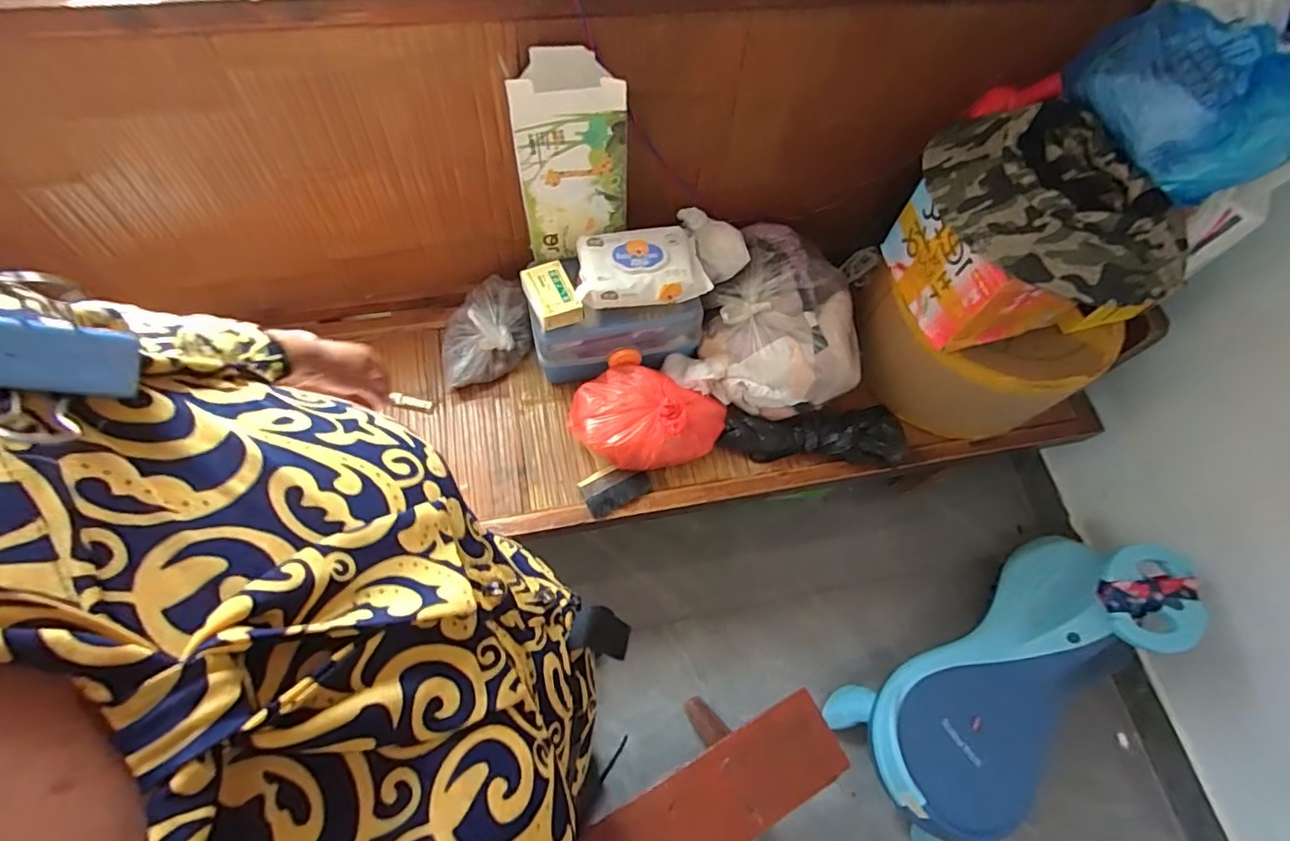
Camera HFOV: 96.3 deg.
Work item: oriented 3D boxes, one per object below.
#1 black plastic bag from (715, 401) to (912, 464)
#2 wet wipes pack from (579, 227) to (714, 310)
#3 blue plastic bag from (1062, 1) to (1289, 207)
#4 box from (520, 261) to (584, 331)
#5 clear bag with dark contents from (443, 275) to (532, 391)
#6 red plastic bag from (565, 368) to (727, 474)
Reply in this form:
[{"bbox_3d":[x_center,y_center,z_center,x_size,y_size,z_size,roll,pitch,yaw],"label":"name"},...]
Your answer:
[{"bbox_3d":[0.307,0.026,1.053,0.329,0.077,0.102,-1,70,0],"label":"black plastic bag"},{"bbox_3d":[-0.007,-0.260,0.966,0.216,0.049,0.130,-10,71,-3],"label":"wet wipes pack"},{"bbox_3d":[0.679,-0.410,0.711,0.160,0.127,0.252,-17,71,-6],"label":"blue plastic bag"},{"bbox_3d":[-0.155,-0.209,0.954,0.074,0.036,0.109,-24,72,-8],"label":"box"},{"bbox_3d":[-0.301,-0.171,1.091,0.162,0.089,0.207,-7,71,-2],"label":"clear bag with dark contents"},{"bbox_3d":[0.007,-0.007,1.016,0.274,0.099,0.172,-5,71,-2],"label":"red plastic bag"}]

